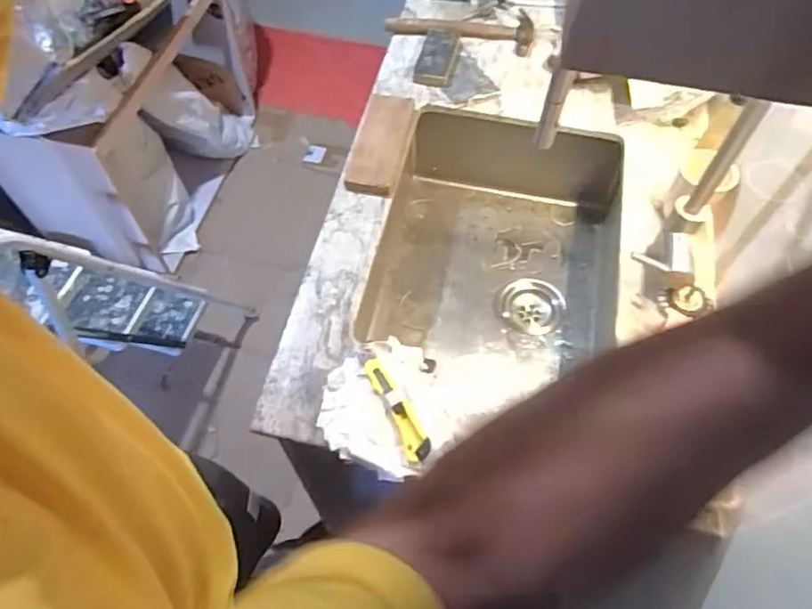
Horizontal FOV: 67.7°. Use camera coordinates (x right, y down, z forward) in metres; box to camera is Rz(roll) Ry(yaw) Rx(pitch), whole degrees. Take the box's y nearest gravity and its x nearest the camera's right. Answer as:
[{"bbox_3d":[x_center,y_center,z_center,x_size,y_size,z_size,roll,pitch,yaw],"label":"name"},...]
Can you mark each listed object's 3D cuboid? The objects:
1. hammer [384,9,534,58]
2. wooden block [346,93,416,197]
[{"bbox_3d":[0.117,-0.592,1.272,0.302,0.023,0.137,10,60,6],"label":"hammer"},{"bbox_3d":[-0.044,-0.290,1.079,0.087,0.034,0.237,8,60,4],"label":"wooden block"}]

